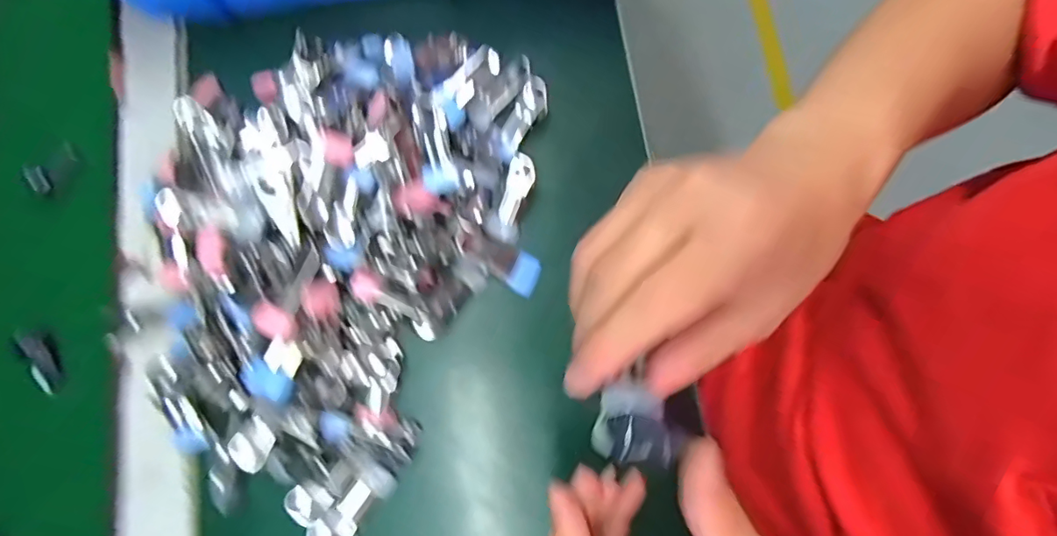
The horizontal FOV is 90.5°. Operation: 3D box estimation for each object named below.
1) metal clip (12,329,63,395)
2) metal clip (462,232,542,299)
[{"bbox_3d":[-0.288,0.054,0.308,0.009,0.015,0.039,-22,94,-5],"label":"metal clip"},{"bbox_3d":[-0.017,-0.005,0.327,0.053,0.013,0.024,31,79,-19],"label":"metal clip"}]

